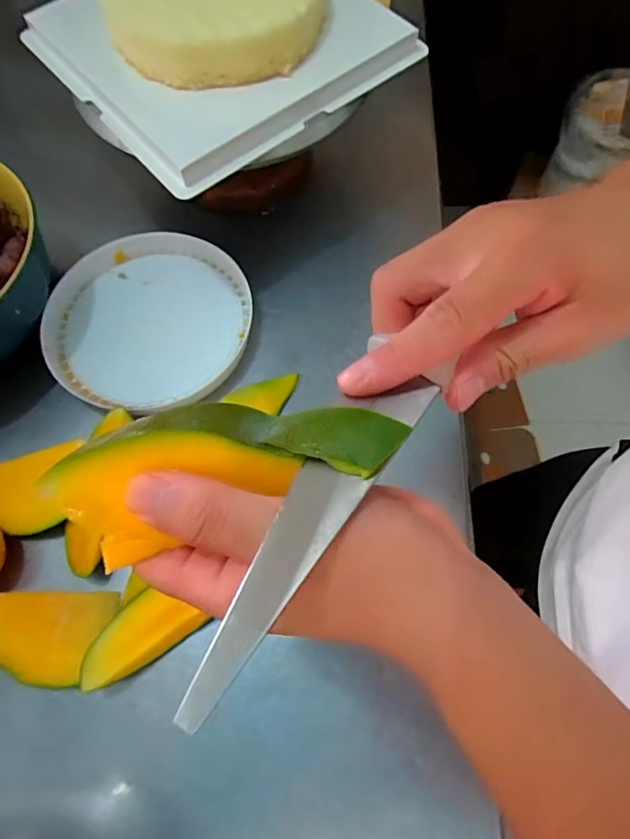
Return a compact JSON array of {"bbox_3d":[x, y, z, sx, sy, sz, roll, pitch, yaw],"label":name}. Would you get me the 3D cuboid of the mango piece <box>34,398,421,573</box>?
[{"bbox_3d":[-0.030,0.016,0.158,0.115,0.021,0.041,-13,68,5],"label":"mango piece"}]

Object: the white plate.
[{"bbox_3d":[-0.172,-0.102,0.493,0.199,0.023,0.194,10,68,4],"label":"white plate"}]

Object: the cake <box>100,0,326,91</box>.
[{"bbox_3d":[-0.092,-0.374,0.429,0.180,0.041,0.172,0,68,0],"label":"cake"}]

